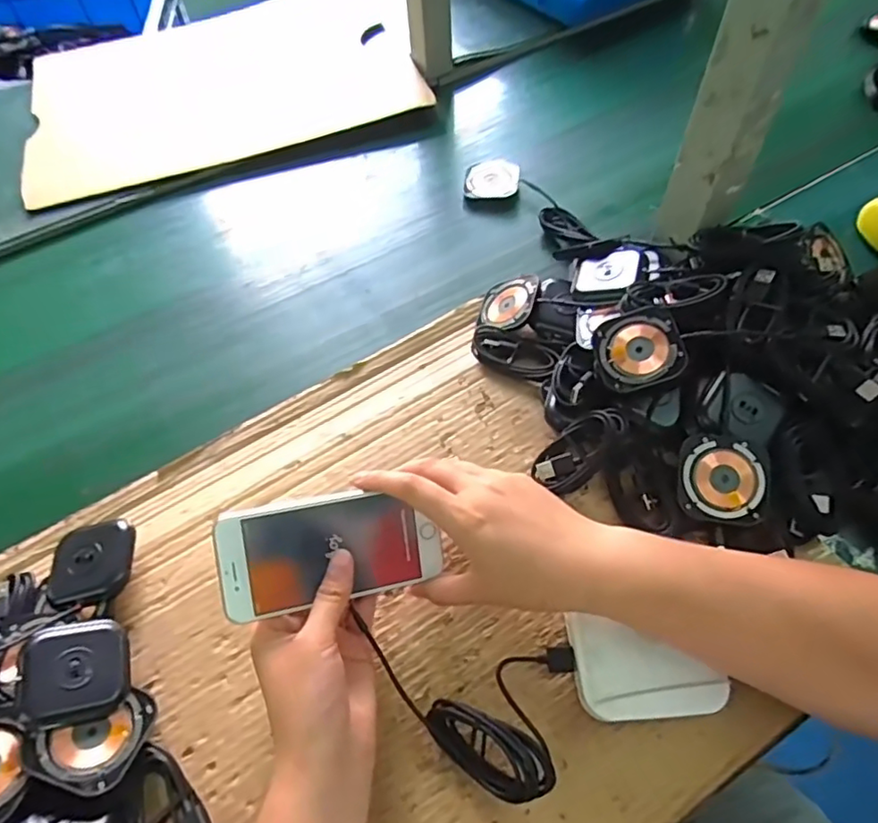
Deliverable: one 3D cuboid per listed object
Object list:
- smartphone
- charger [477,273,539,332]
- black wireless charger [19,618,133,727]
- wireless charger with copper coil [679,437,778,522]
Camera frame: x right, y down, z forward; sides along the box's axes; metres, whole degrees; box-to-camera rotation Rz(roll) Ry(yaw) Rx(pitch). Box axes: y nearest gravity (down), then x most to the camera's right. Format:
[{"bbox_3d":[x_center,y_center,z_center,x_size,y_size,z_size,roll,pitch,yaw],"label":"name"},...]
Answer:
[{"bbox_3d":[-0.066,0.084,0.368,0.133,0.005,0.066,-8,93,-17],"label":"smartphone"},{"bbox_3d":[0.061,-0.096,0.526,0.056,0.007,0.058,-8,54,34],"label":"charger"},{"bbox_3d":[-0.223,0.158,0.365,0.056,0.012,0.059,-2,46,-32],"label":"black wireless charger"},{"bbox_3d":[0.200,0.047,0.414,0.064,0.012,0.060,-1,76,6],"label":"wireless charger with copper coil"}]

